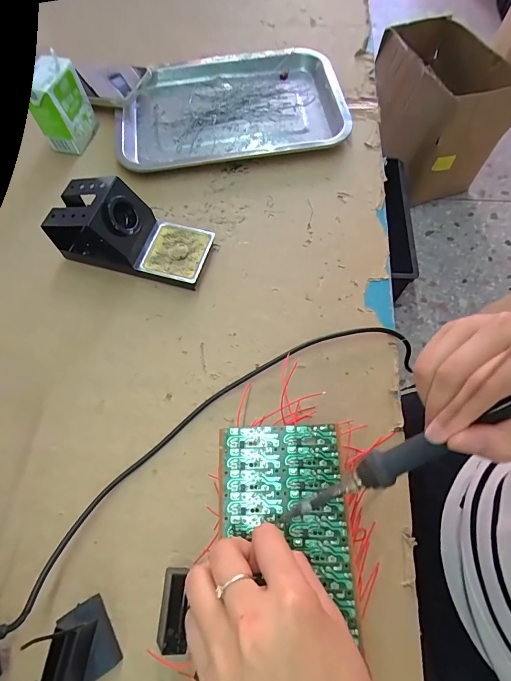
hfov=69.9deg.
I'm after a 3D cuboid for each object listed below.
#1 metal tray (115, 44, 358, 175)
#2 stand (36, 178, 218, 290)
[{"bbox_3d":[-0.037,-0.324,0.507,0.302,0.027,0.208,-8,66,-3],"label":"metal tray"},{"bbox_3d":[-0.133,-0.117,0.394,0.157,0.071,0.072,12,66,6],"label":"stand"}]

